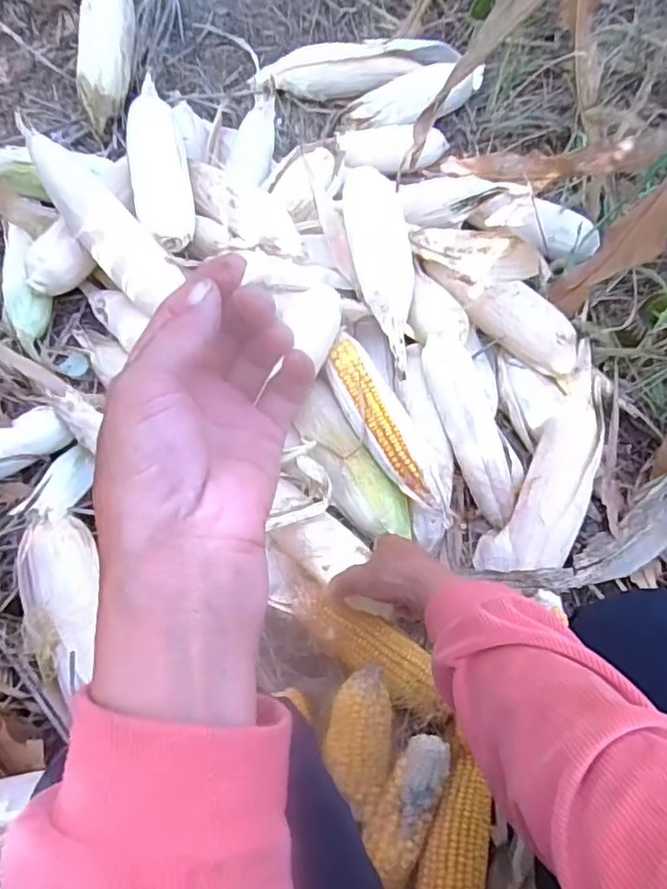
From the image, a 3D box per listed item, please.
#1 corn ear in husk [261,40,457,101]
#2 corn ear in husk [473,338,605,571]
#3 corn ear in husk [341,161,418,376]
[{"bbox_3d":[0.026,-0.558,0.894,0.279,0.045,0.071,-3,68,-4],"label":"corn ear in husk"},{"bbox_3d":[0.246,0.021,0.658,0.084,0.059,0.270,23,81,7],"label":"corn ear in husk"},{"bbox_3d":[0.061,-0.201,0.688,0.064,0.048,0.255,-11,68,-7],"label":"corn ear in husk"}]

